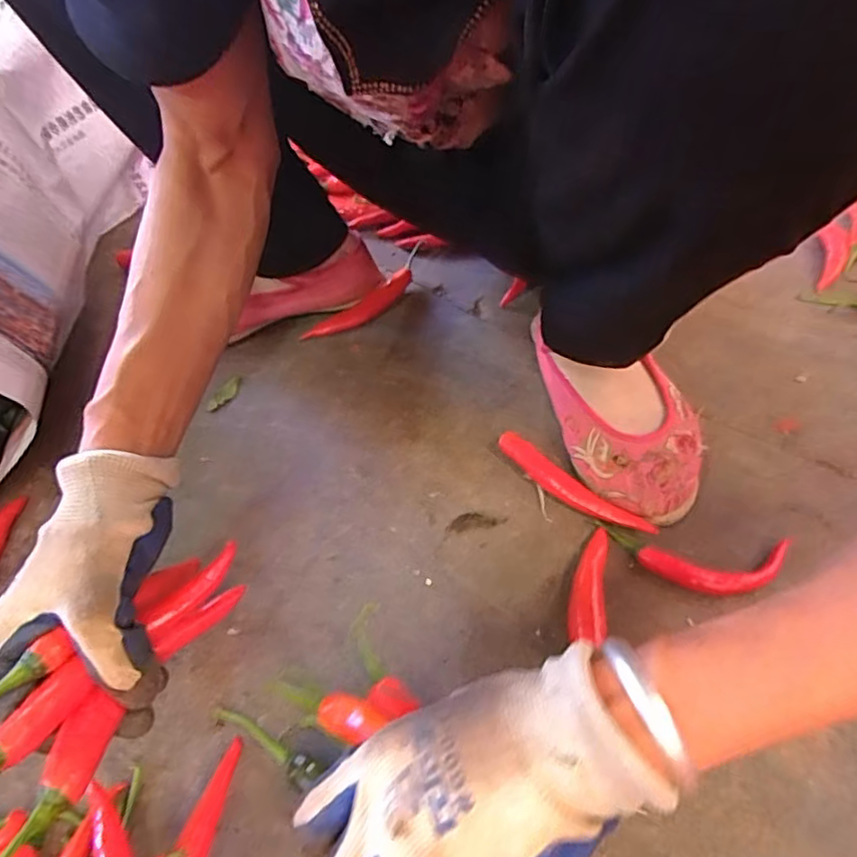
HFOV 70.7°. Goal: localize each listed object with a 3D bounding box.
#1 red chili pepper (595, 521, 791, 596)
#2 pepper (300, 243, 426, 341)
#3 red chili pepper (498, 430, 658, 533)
[{"bbox_3d":[0.170,0.084,0.388,0.115,0.016,0.042,7,49,11],"label":"red chili pepper"},{"bbox_3d":[-0.052,-0.130,0.585,0.035,0.019,0.151,32,58,28],"label":"pepper"},{"bbox_3d":[0.100,0.042,0.428,0.121,0.021,0.017,34,59,30],"label":"red chili pepper"}]

